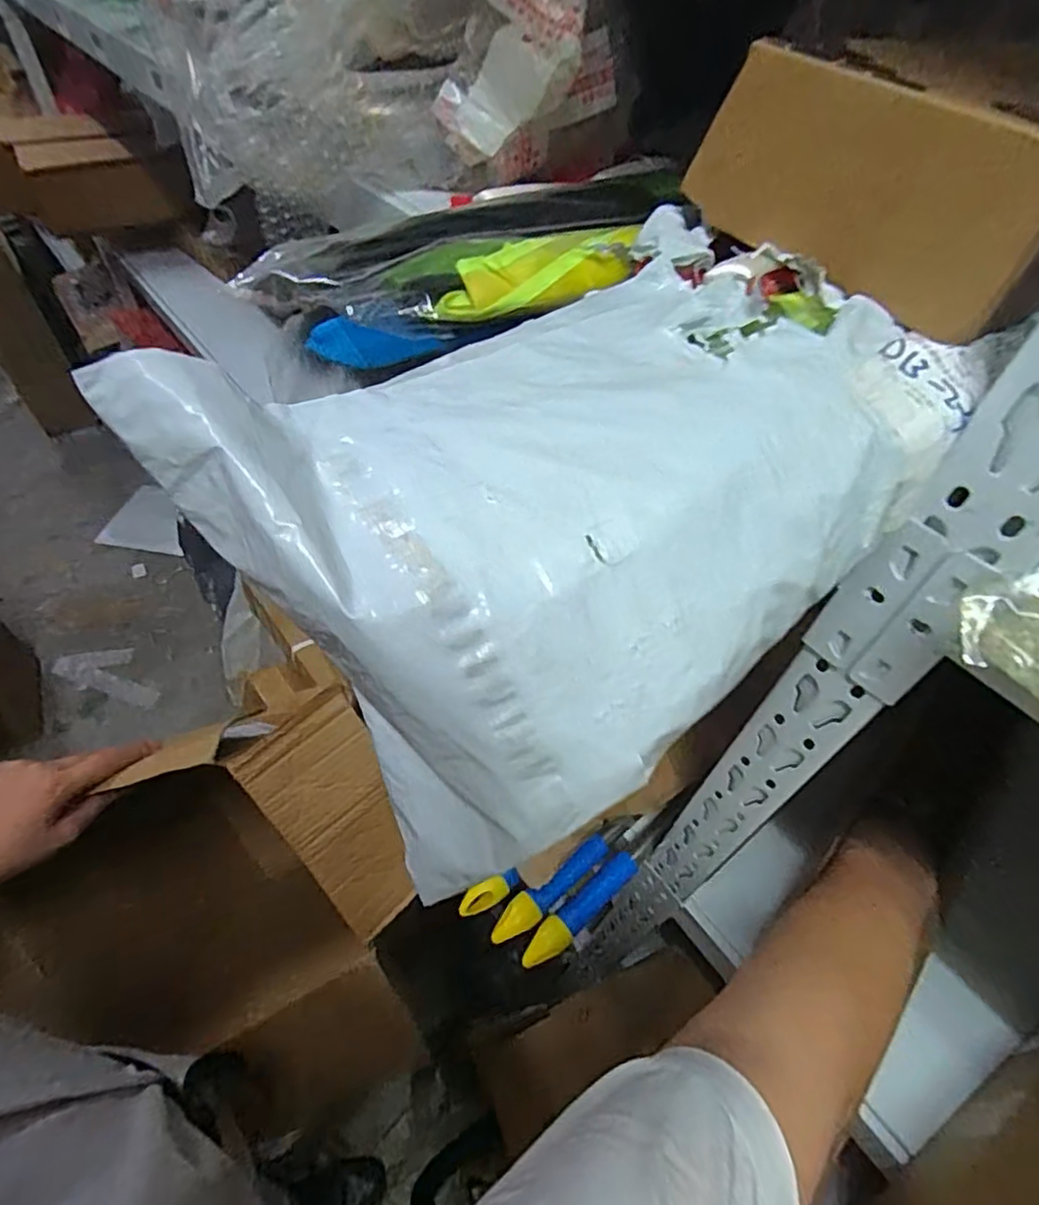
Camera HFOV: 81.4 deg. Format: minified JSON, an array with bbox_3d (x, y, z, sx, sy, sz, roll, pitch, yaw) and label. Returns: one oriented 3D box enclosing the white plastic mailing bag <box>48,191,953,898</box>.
[{"bbox_3d":[0.031,-0.045,0.214,0.258,0.091,0.159,-38,87,-24],"label":"white plastic mailing bag"}]

